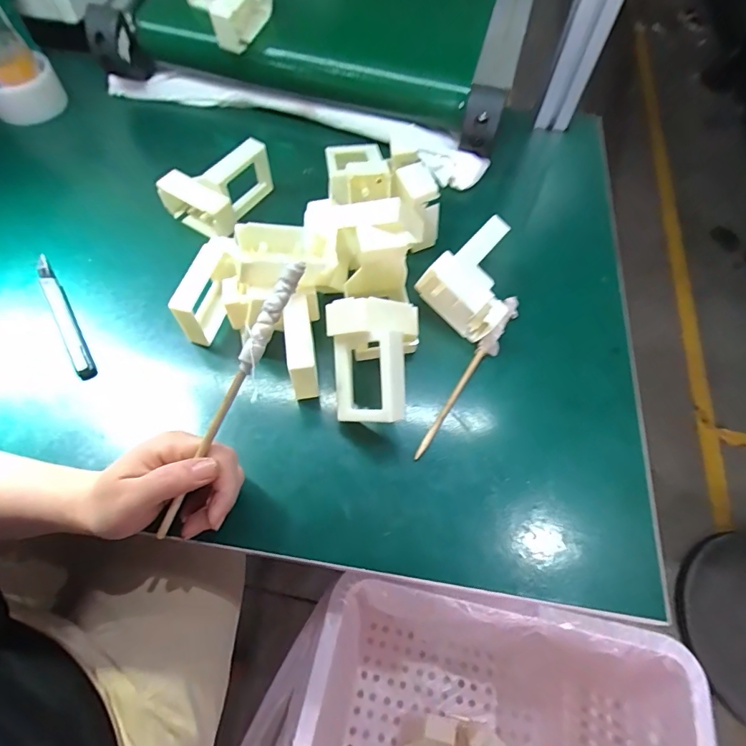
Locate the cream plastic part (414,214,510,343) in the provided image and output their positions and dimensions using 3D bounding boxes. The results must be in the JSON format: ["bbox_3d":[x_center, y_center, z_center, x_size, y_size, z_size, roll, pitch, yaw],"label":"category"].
[{"bbox_3d":[0.099,-0.093,0.425,0.083,0.048,0.100,38,73,0],"label":"cream plastic part"}]

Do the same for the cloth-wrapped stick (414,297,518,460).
[{"bbox_3d":[0.089,-0.002,0.403,0.020,0.016,0.188,32,66,14],"label":"cloth-wrapped stick"}]

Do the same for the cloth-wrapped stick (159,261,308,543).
[{"bbox_3d":[-0.092,0.019,0.283,0.010,0.012,0.195,31,99,14],"label":"cloth-wrapped stick"}]

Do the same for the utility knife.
[{"bbox_3d":[-0.292,-0.052,0.422,0.020,0.018,0.148,-31,67,-16],"label":"utility knife"}]

